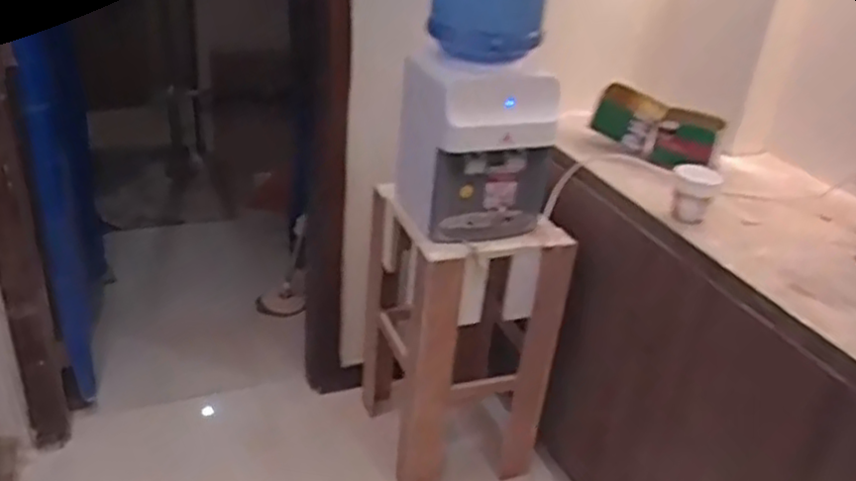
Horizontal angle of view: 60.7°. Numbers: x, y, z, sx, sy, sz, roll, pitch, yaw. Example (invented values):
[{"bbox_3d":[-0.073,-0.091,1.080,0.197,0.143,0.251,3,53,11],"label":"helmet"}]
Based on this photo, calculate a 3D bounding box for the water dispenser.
[{"bbox_3d":[0.115,-0.209,1.709,0.313,0.414,0.270,-4,30,-18],"label":"water dispenser"}]

